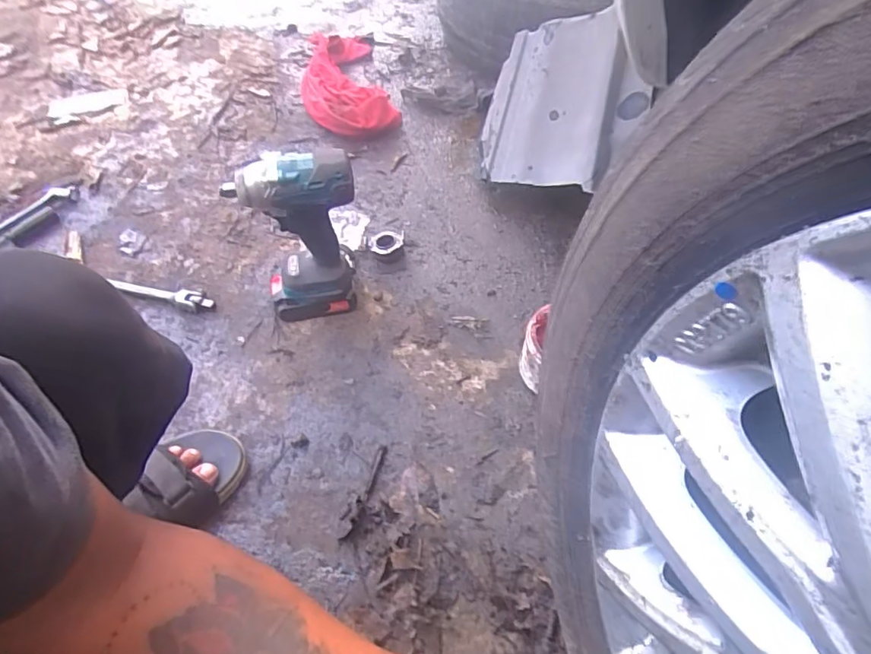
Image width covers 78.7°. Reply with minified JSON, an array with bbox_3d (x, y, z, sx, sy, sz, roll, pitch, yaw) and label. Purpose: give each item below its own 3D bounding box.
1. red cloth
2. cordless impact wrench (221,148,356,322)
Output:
[{"bbox_3d":[-0.191,-0.509,1.074,0.169,0.052,0.377,-14,56,-9],"label":"red cloth"},{"bbox_3d":[-0.166,-0.106,0.674,0.141,0.229,0.068,-9,55,-6],"label":"cordless impact wrench"}]

